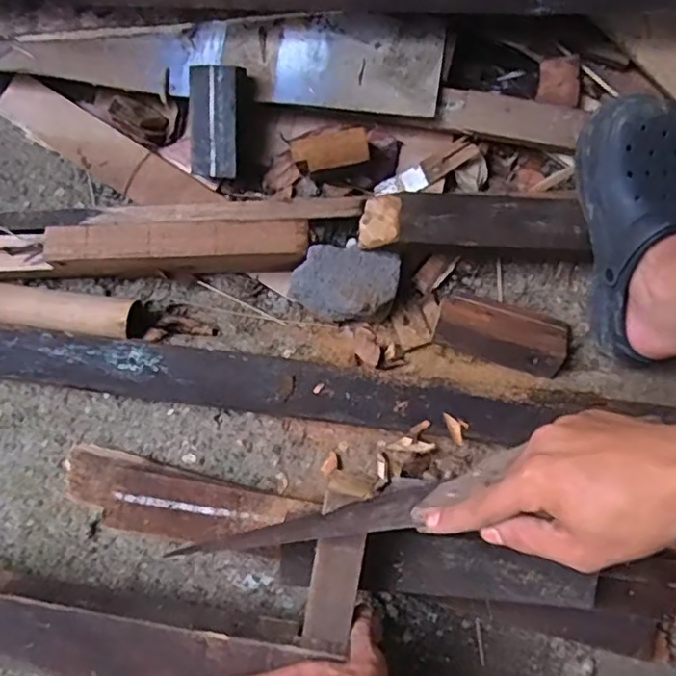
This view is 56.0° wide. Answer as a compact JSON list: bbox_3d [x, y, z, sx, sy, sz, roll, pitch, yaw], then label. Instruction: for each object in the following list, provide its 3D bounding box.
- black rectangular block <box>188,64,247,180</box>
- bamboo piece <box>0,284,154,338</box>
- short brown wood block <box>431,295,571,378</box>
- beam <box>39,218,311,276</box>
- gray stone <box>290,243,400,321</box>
[{"bbox_3d":[-0.133,-0.240,0.709,0.058,0.039,0.116,10,111,18],"label":"black rectangular block"},{"bbox_3d":[-0.316,-0.028,0.720,0.193,0.047,0.045,6,80,1],"label":"bamboo piece"},{"bbox_3d":[0.182,-0.007,0.710,0.142,0.040,0.064,17,80,3],"label":"short brown wood block"},{"bbox_3d":[-0.176,-0.101,0.723,0.285,0.076,0.060,-1,80,0],"label":"beam"},{"bbox_3d":[0.007,-0.059,0.702,0.114,0.075,0.066,6,80,1],"label":"gray stone"}]

